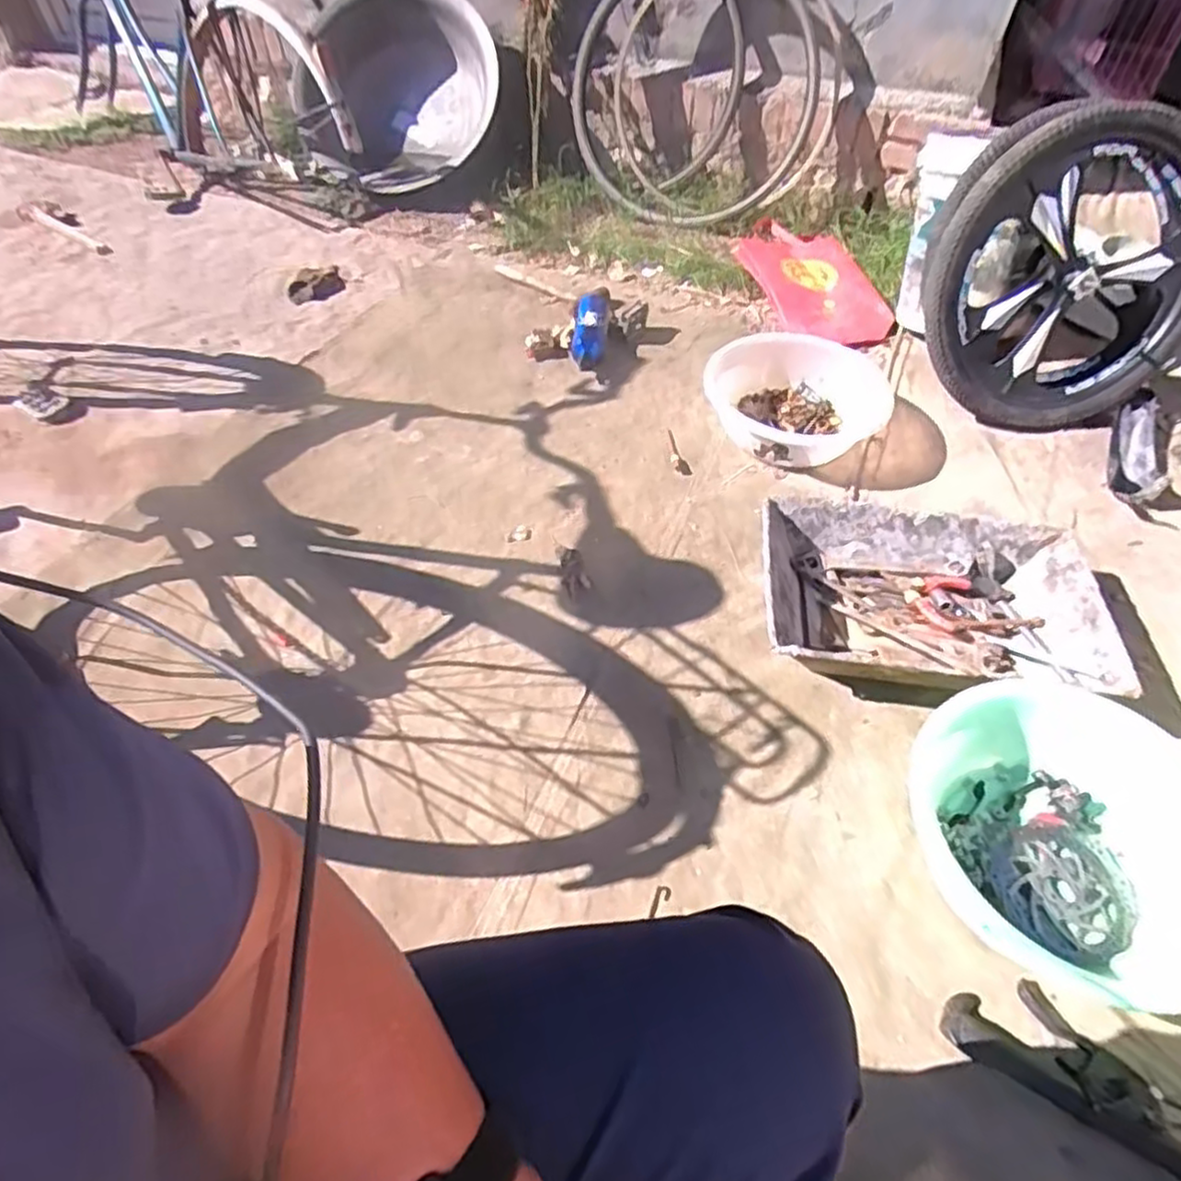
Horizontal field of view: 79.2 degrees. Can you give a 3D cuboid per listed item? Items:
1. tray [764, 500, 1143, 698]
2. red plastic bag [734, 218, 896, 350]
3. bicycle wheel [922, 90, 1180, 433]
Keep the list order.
[{"bbox_3d":[0.494,0.020,1.064,0.472,0.110,0.309,4,53,5],"label":"tray"},{"bbox_3d":[0.513,-0.732,1.682,0.250,0.043,0.484,-17,54,-11],"label":"red plastic bag"},{"bbox_3d":[0.850,-0.571,1.292,0.482,0.527,0.137,-3,36,2],"label":"bicycle wheel"}]

